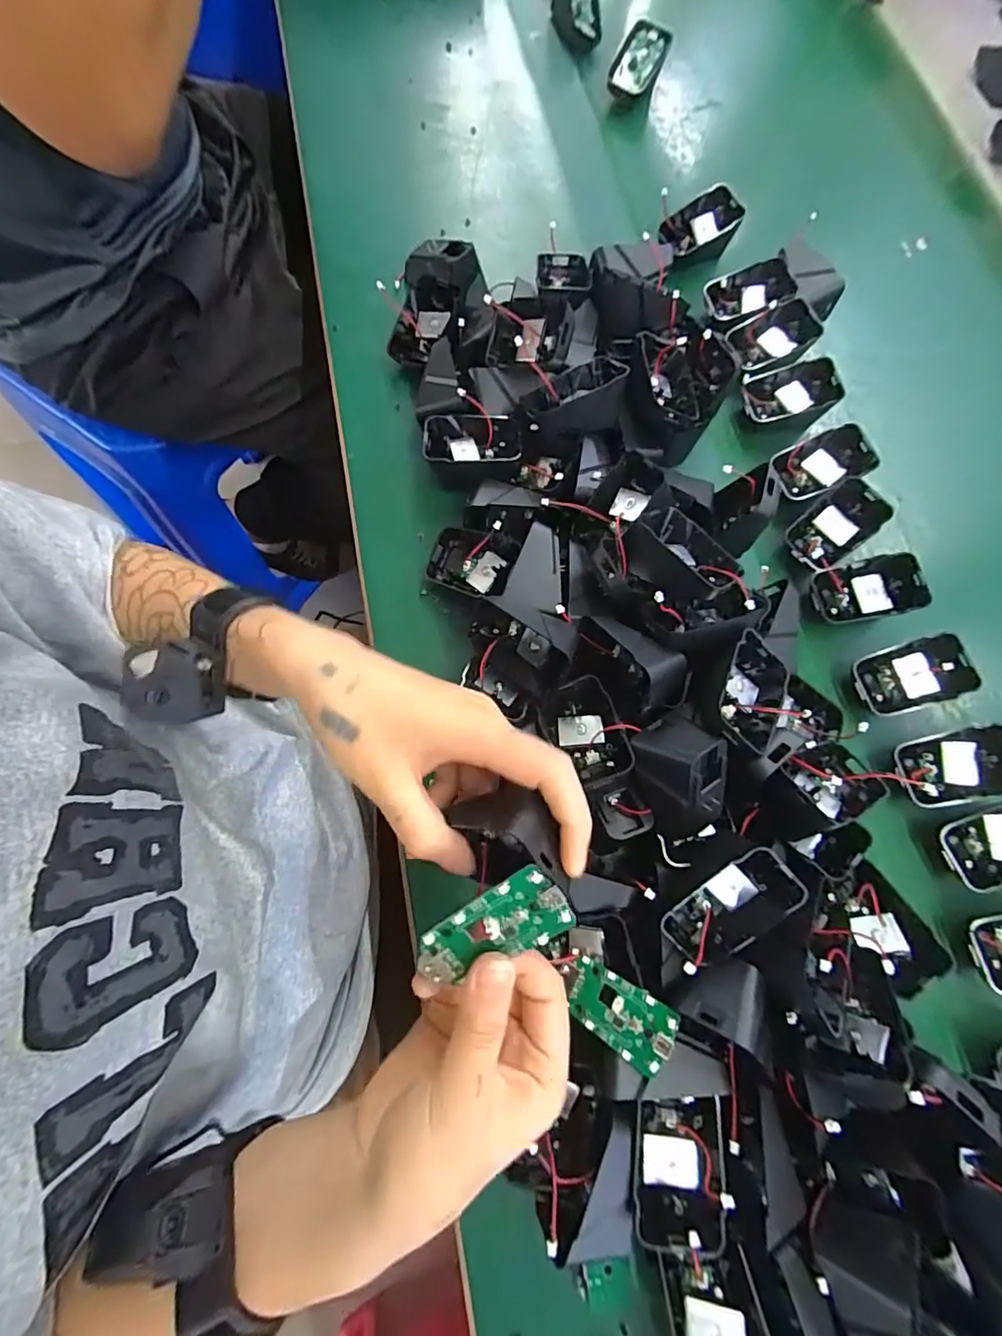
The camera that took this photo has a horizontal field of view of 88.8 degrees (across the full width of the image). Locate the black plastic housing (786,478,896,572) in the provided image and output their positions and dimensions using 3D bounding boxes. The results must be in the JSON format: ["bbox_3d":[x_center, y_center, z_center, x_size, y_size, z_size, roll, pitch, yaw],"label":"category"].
[{"bbox_3d":[0.252,-0.108,0.386,0.069,0.025,0.043,-41,81,12],"label":"black plastic housing"}]

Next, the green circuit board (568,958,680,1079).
[{"bbox_3d":[0.062,0.183,0.272,0.056,0.004,0.032,19,68,31],"label":"green circuit board"}]

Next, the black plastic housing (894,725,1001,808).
[{"bbox_3d":[0.303,0.065,0.339,0.065,0.026,0.044,-14,74,-5],"label":"black plastic housing"}]

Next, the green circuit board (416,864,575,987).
[{"bbox_3d":[-0.003,0.107,0.206,0.062,0.004,0.031,-35,98,5],"label":"green circuit board"}]

